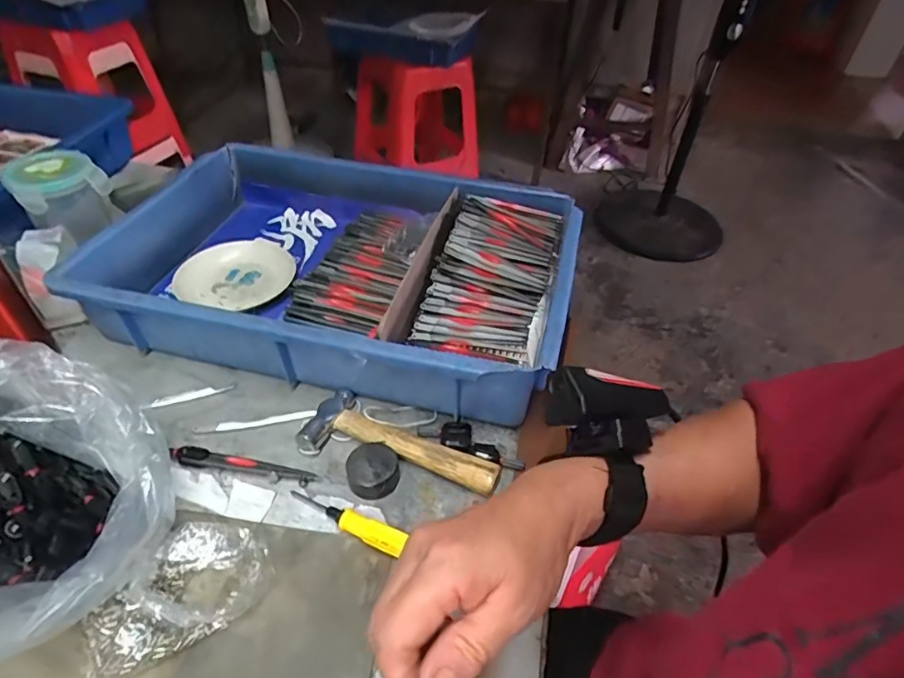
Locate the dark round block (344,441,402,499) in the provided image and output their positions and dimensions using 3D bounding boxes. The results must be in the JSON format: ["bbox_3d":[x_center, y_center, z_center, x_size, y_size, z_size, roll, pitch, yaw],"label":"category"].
[{"bbox_3d":[-0.059,0.097,0.412,0.038,0.020,0.042,8,43,6],"label":"dark round block"}]

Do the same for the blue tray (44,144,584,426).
[{"bbox_3d":[-0.106,-0.078,0.549,0.431,0.077,0.291,12,44,9],"label":"blue tray"}]

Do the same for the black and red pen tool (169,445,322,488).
[{"bbox_3d":[-0.161,0.096,0.419,0.115,0.007,0.020,9,43,7],"label":"black and red pen tool"}]

